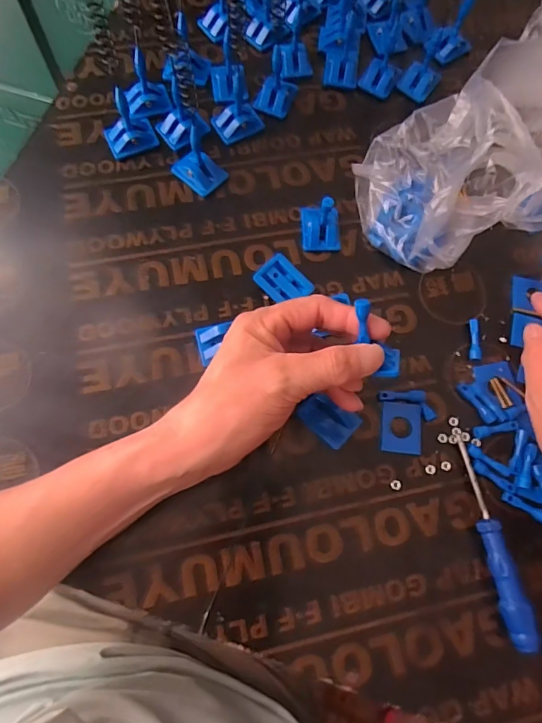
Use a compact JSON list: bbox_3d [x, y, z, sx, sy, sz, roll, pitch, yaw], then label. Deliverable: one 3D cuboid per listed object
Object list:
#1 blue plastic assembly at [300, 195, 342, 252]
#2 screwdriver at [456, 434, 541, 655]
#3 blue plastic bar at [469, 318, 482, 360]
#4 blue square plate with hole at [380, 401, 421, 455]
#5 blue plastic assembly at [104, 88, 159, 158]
[{"bbox_3d":[0.047,-0.129,0.398,0.035,0.043,0.046,0,73,-2],"label":"blue plastic assembly"},{"bbox_3d":[0.165,0.133,0.339,0.017,0.019,0.150,-12,74,-6],"label":"screwdriver"},{"bbox_3d":[0.178,-0.019,0.390,0.009,0.008,0.038,4,73,-1],"label":"blue plastic bar"},{"bbox_3d":[0.107,0.054,0.367,0.032,0.004,0.041,6,73,0],"label":"blue square plate with hole"},{"bbox_3d":[-0.133,-0.220,0.408,0.045,0.052,0.032,-24,76,-9],"label":"blue plastic assembly"}]

